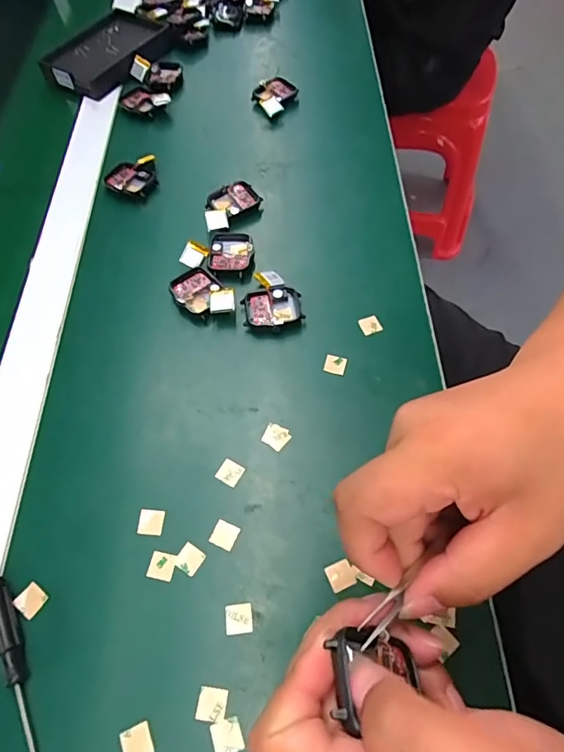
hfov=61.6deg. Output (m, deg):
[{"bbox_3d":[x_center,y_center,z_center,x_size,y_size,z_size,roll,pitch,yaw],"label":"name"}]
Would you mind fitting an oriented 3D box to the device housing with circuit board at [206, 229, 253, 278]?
[{"bbox_3d":[-0.044,-0.106,0.413,0.037,0.008,0.048,-1,60,2],"label":"device housing with circuit board"}]

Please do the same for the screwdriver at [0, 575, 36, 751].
[{"bbox_3d":[-0.142,0.173,0.256,0.010,0.014,0.131,-25,62,-11],"label":"screwdriver"}]

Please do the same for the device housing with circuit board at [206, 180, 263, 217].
[{"bbox_3d":[-0.046,-0.163,0.446,0.046,0.014,0.037,-31,64,-14],"label":"device housing with circuit board"}]

